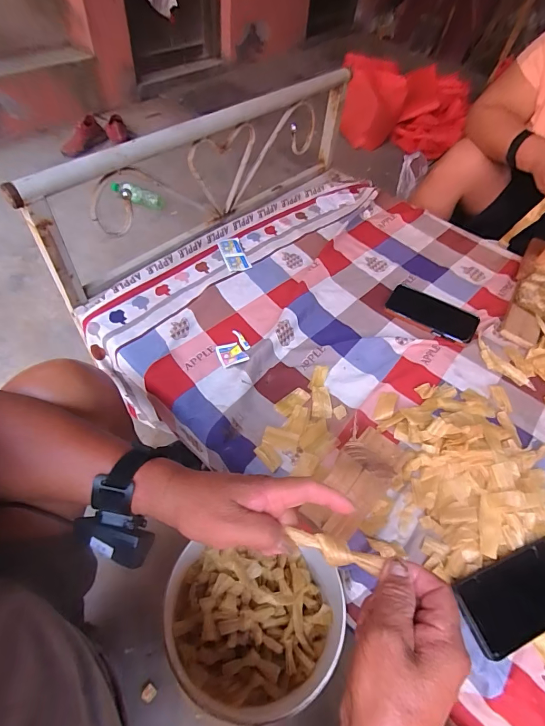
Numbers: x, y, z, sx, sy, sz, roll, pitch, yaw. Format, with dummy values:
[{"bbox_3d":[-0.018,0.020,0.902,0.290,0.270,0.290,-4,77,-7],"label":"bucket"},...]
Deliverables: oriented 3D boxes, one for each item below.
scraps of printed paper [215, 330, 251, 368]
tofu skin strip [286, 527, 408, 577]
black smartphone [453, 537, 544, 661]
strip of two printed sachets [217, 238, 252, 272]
[{"bbox_3d":[-0.067,-0.025,0.652,0.055,0.010,0.069,-12,54,-14],"label":"scraps of printed paper"},{"bbox_3d":[0.058,0.153,0.313,0.091,0.010,0.022,3,50,15],"label":"tofu skin strip"},{"bbox_3d":[0.298,0.266,0.451,0.169,0.017,0.078,-15,55,-16],"label":"black smartphone"},{"bbox_3d":[-0.080,-0.225,0.799,0.048,0.009,0.094,-15,55,-16],"label":"strip of two printed sachets"}]

